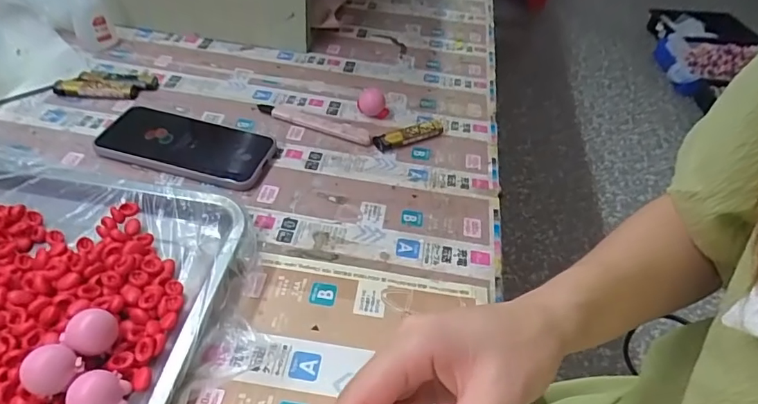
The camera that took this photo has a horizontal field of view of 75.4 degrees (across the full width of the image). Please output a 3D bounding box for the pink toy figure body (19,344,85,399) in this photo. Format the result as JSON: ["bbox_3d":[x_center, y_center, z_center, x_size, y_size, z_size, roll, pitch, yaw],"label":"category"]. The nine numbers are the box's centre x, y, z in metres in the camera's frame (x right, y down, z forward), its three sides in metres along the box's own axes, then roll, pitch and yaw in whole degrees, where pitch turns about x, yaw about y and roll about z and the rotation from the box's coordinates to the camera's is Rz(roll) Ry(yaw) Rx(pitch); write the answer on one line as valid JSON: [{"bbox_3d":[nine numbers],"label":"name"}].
[{"bbox_3d":[-0.197,0.102,0.296,0.023,0.021,0.028,27,47,21],"label":"pink toy figure body"}]

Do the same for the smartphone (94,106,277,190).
[{"bbox_3d":[-0.183,-0.058,0.482,0.156,0.016,0.086,11,43,5],"label":"smartphone"}]

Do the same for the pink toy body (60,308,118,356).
[{"bbox_3d":[-0.185,0.085,0.317,0.025,0.022,0.028,30,48,24],"label":"pink toy body"}]

